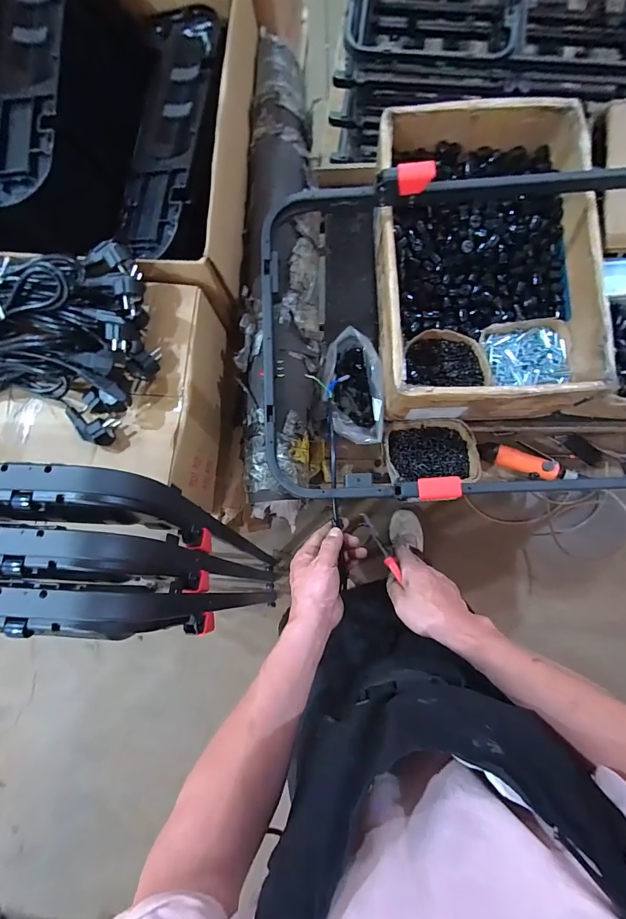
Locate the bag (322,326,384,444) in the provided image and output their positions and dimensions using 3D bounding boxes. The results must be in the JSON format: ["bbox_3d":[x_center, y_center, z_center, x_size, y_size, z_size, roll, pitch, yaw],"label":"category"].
[{"bbox_3d":[0.077,-0.140,0.760,0.108,0.112,0.221,-6,82,3],"label":"bag"}]

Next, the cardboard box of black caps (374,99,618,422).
[{"bbox_3d":[0.301,-0.360,0.710,0.367,0.130,0.546,-4,82,3],"label":"cardboard box of black caps"}]

